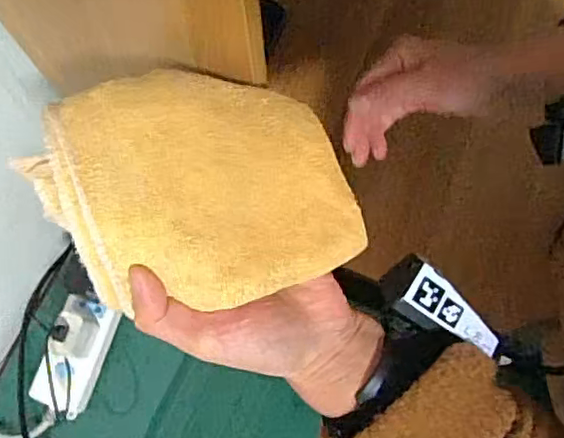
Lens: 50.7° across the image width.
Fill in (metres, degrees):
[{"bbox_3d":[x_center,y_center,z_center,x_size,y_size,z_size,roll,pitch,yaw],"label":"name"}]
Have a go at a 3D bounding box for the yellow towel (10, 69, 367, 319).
[{"bbox_3d":[-0.039,-0.016,0.295,0.141,0.025,0.115,-18,83,-24],"label":"yellow towel"}]

